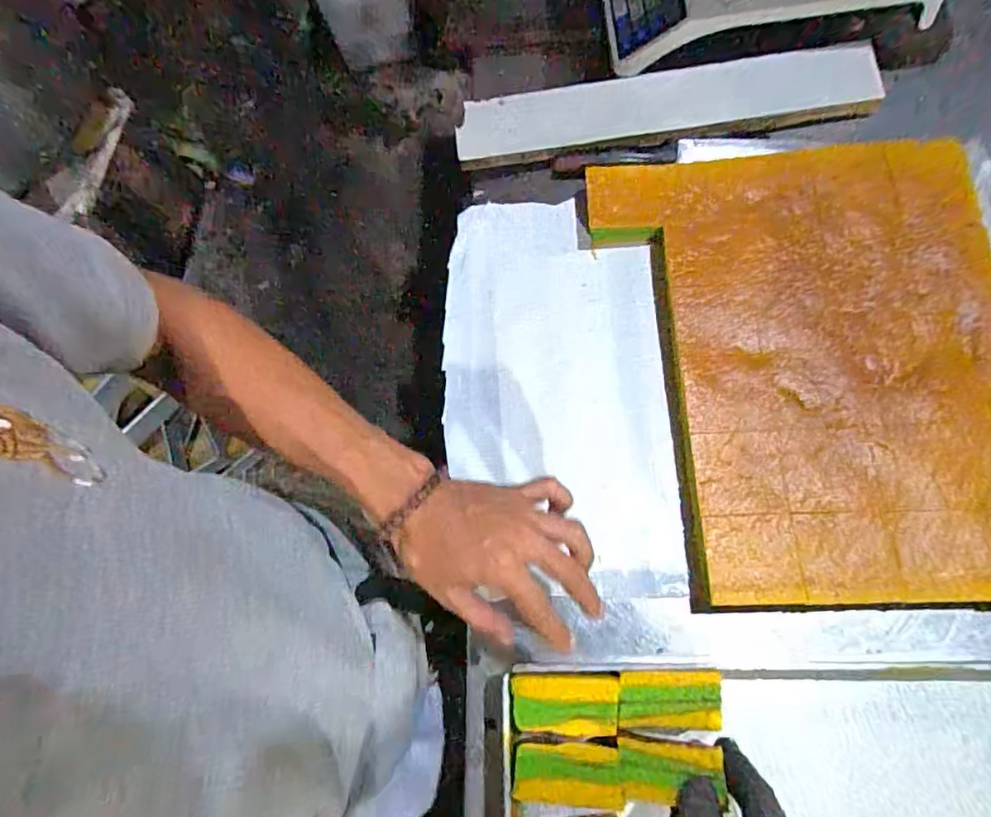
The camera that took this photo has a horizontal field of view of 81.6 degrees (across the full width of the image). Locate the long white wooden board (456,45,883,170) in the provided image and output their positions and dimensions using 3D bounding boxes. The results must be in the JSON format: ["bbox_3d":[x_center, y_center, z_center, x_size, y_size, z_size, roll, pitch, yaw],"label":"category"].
[{"bbox_3d":[0.183,-0.329,0.628,0.444,0.017,0.078,-6,86,2],"label":"long white wooden board"}]

